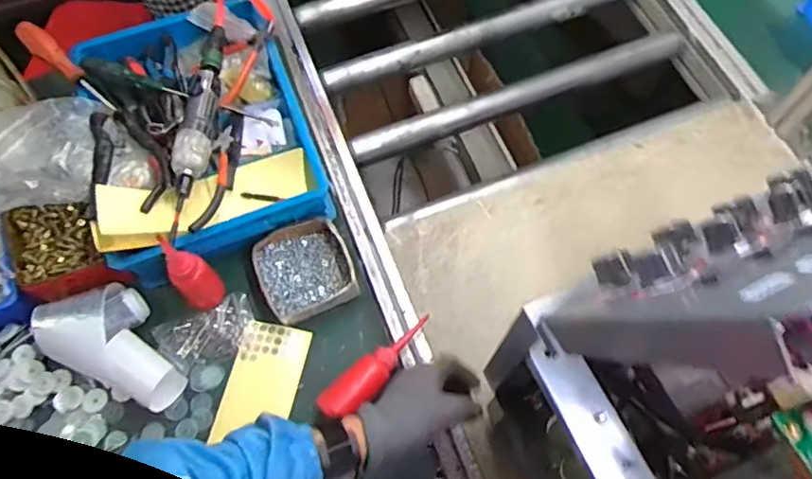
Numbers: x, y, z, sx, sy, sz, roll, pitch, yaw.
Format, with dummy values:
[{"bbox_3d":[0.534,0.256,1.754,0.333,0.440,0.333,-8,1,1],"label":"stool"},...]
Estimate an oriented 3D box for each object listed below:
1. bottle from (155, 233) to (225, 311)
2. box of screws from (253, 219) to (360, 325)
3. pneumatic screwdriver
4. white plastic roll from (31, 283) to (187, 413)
[{"bbox_3d":[-0.258,0.045,0.668,0.053,0.119,0.048,37,72,16],"label":"bottle"},{"bbox_3d":[-0.130,0.036,0.712,0.117,0.033,0.118,-21,67,-8],"label":"box of screws"},{"bbox_3d":[-0.267,-0.151,0.715,0.035,0.052,0.316,-3,66,0],"label":"pneumatic screwdriver"},{"bbox_3d":[-0.336,0.120,0.655,0.169,0.061,0.108,27,69,13],"label":"white plastic roll"}]

